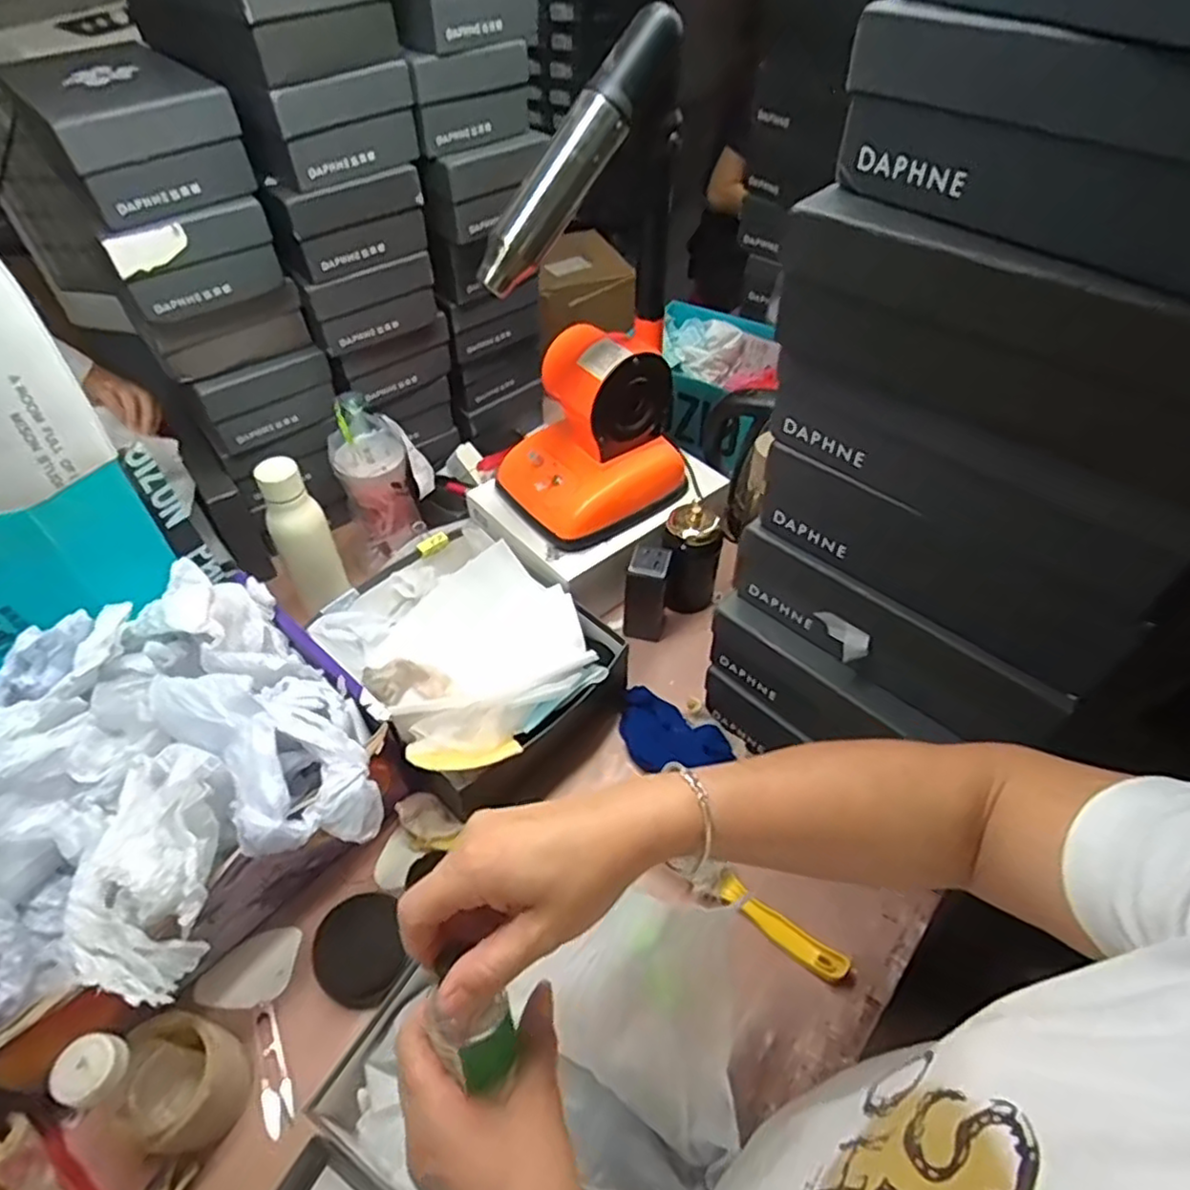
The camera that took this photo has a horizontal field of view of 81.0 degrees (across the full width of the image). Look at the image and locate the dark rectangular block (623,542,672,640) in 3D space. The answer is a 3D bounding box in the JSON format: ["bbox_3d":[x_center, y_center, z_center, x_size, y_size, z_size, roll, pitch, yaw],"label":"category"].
[{"bbox_3d":[0.066,-0.002,0.894,0.054,0.124,0.051,9,49,8],"label":"dark rectangular block"}]

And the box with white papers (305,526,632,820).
[{"bbox_3d":[-0.157,0.083,0.845,0.322,0.154,0.269,35,57,27],"label":"box with white papers"}]

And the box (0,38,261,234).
[{"bbox_3d":[-0.484,-0.487,0.734,0.151,0.099,0.213,-32,55,-25],"label":"box"}]

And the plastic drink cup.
[{"bbox_3d":[-0.295,-0.160,0.938,0.091,0.209,0.095,0,48,0],"label":"plastic drink cup"}]

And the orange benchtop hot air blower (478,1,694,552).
[{"bbox_3d":[-0.005,-0.300,0.762,0.224,0.486,0.146,-26,53,-21],"label":"orange benchtop hot air blower"}]

